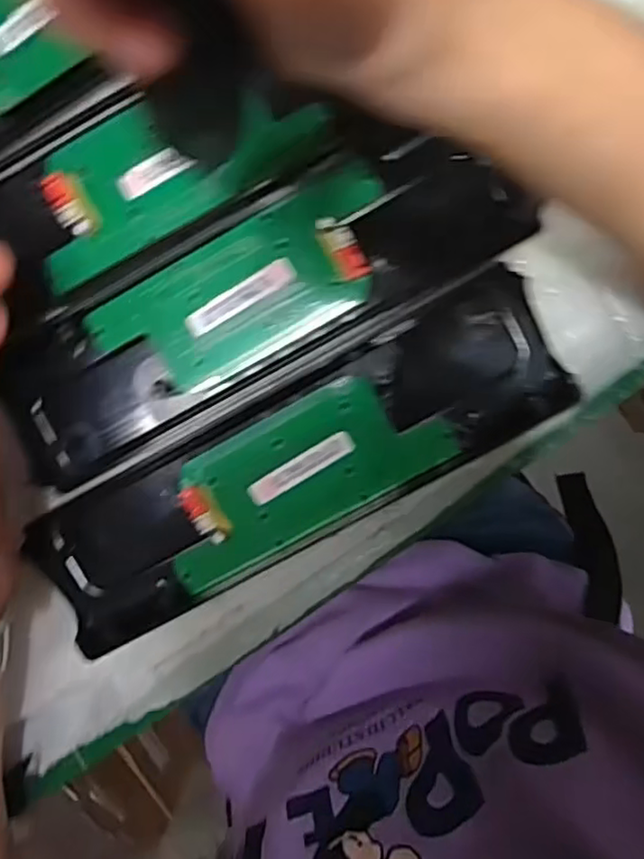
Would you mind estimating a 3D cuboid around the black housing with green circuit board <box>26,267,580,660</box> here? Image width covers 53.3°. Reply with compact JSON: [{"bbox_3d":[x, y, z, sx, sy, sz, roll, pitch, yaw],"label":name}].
[{"bbox_3d":[-0.012,0.019,0.285,0.245,0.019,0.067,-28,96,5],"label":"black housing with green circuit board"}]

